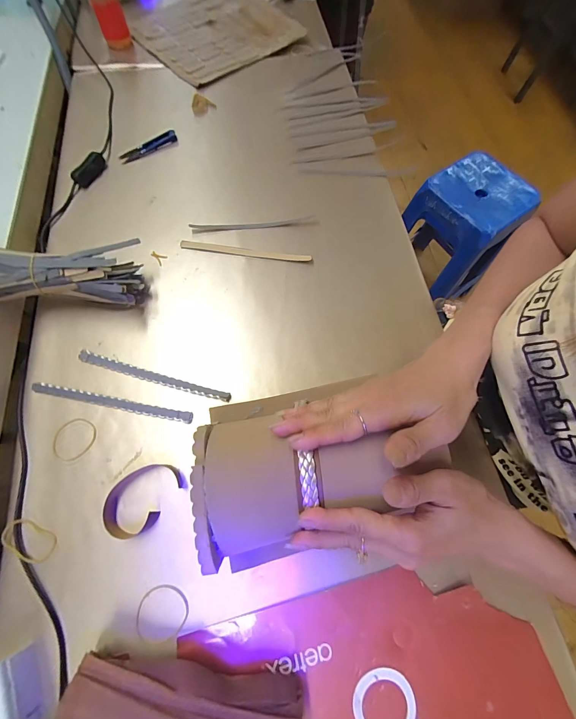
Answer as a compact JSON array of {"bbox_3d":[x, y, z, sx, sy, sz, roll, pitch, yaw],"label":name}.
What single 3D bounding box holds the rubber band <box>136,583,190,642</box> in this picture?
[{"bbox_3d":[-0.121,0.243,0.282,0.046,0.004,0.048,0,70,-1],"label":"rubber band"}]

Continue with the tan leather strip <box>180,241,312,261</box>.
[{"bbox_3d":[-0.061,-0.154,0.425,0.187,0.007,0.012,7,70,1],"label":"tan leather strip"}]

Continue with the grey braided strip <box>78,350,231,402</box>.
[{"bbox_3d":[-0.163,0.021,0.359,0.191,0.007,0.014,15,70,4],"label":"grey braided strip"}]

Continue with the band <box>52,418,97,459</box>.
[{"bbox_3d":[-0.244,0.090,0.335,0.043,0.004,0.048,34,72,11],"label":"band"}]

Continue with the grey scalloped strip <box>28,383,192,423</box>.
[{"bbox_3d":[-0.207,0.051,0.349,0.190,0.006,0.013,11,81,2],"label":"grey scalloped strip"}]

